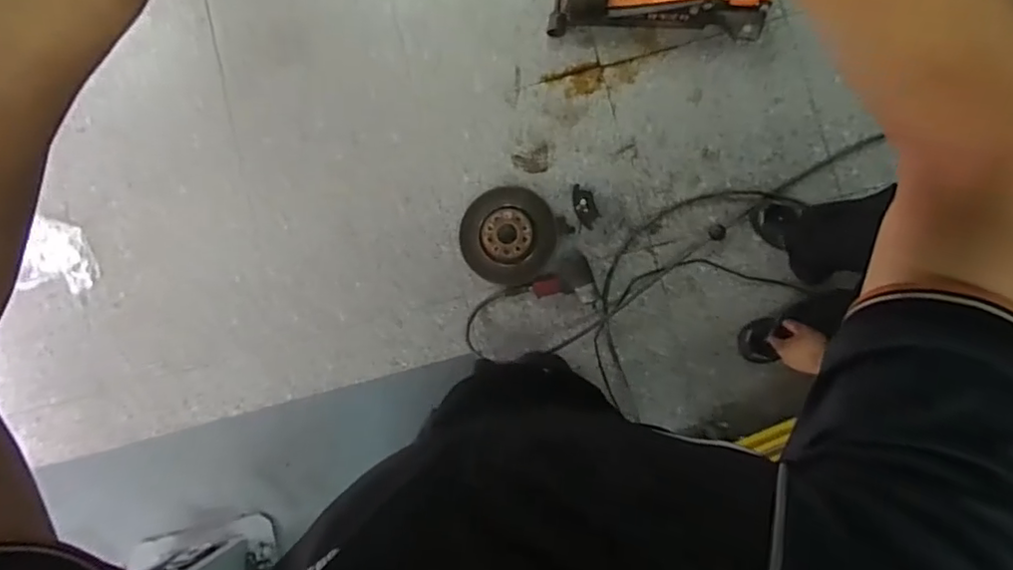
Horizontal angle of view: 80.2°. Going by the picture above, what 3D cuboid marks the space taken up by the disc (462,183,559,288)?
[{"bbox_3d":[0.001,-0.150,1.805,0.280,0.053,0.284,0,86,1],"label":"disc"}]

